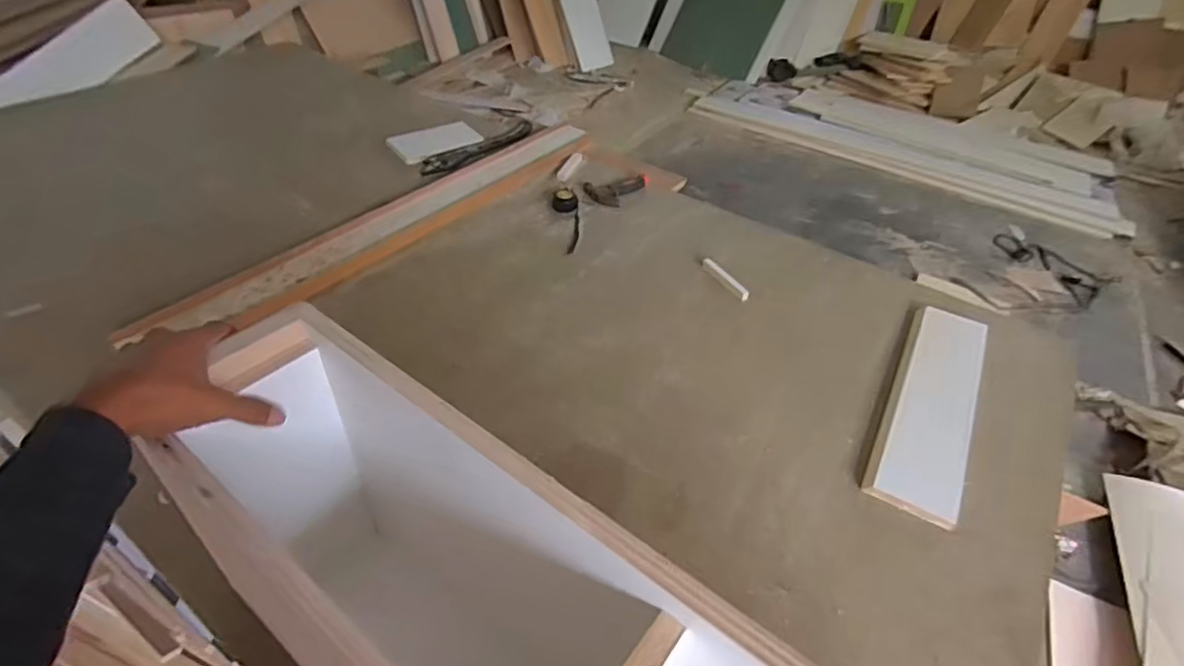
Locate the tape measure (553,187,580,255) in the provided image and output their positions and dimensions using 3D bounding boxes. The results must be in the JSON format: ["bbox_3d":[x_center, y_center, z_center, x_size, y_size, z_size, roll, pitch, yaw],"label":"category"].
[{"bbox_3d":[-0.049,-0.242,1.299,0.059,0.033,0.209,-5,57,-8],"label":"tape measure"}]

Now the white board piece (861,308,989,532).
[{"bbox_3d":[0.550,0.098,0.960,0.119,0.029,0.471,24,45,20],"label":"white board piece"}]

